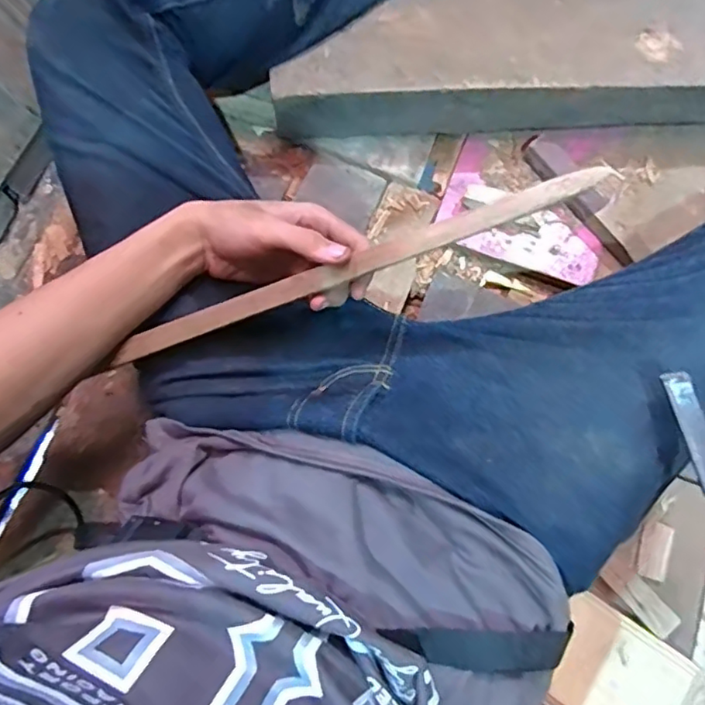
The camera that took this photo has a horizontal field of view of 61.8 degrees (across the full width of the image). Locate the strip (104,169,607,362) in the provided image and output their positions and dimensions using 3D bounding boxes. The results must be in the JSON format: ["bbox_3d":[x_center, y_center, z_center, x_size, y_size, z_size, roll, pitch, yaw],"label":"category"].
[{"bbox_3d":[-0.013,-0.054,0.399,0.350,0.013,0.016,-19,77,15],"label":"strip"}]

